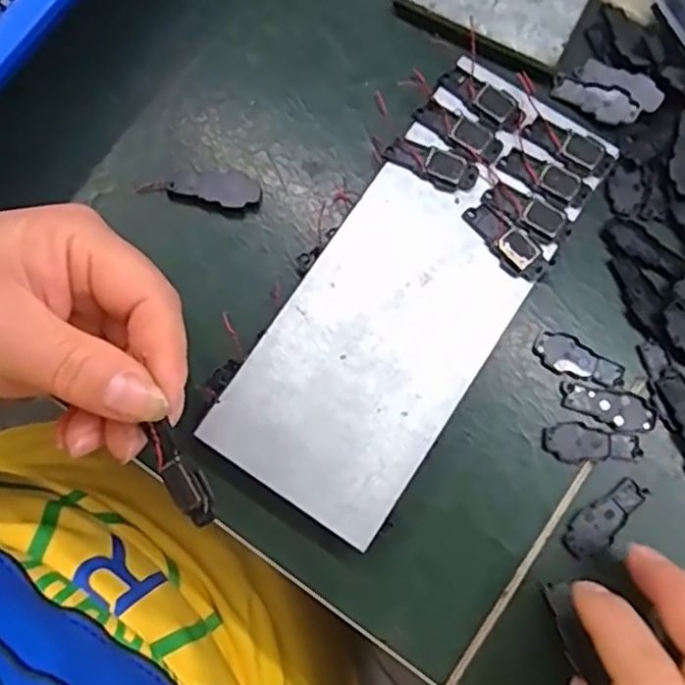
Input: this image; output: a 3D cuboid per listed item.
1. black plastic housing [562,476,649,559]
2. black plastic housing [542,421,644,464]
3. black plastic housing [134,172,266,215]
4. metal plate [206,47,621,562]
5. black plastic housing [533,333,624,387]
[{"bbox_3d":[0.107,0.071,0.269,0.038,0.004,0.016,-35,82,-7],"label":"black plastic housing"},{"bbox_3d":[0.103,0.041,0.275,0.038,0.004,0.016,1,80,-1],"label":"black plastic housing"},{"bbox_3d":[-0.061,-0.068,0.291,0.051,0.004,0.017,9,80,1],"label":"black plastic housing"},{"bbox_3d":[0.029,-0.021,0.278,0.077,0.017,0.193,33,81,5],"label":"metal plate"},{"bbox_3d":[0.099,0.008,0.280,0.037,0.004,0.016,30,81,4],"label":"black plastic housing"}]

